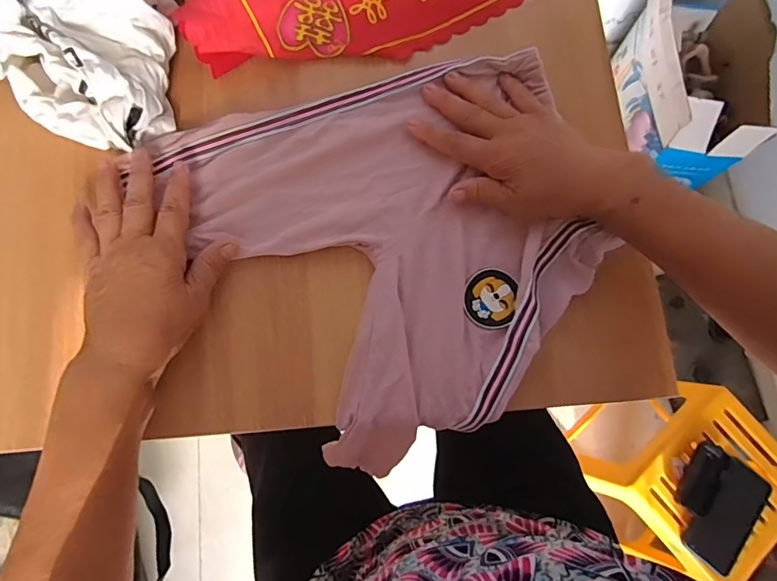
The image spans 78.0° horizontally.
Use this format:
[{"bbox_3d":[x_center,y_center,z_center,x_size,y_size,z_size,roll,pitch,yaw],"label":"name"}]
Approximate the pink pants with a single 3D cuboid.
[{"bbox_3d":[0.019,-0.045,0.387,0.299,0.021,0.301,-25,79,-6],"label":"pink pants"}]

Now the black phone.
[{"bbox_3d":[0.521,0.341,0.734,0.087,0.015,0.165,45,74,2],"label":"black phone"}]

